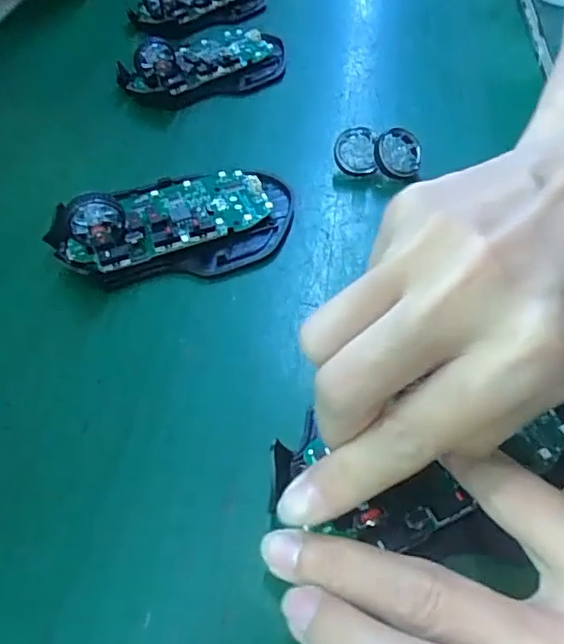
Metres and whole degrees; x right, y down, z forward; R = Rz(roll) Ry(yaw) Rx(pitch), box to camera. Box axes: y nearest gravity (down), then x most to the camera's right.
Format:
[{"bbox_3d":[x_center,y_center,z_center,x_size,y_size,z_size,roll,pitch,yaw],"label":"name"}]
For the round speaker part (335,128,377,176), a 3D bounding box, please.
[{"bbox_3d":[0.039,-0.091,0.305,0.021,0.004,0.026,-2,79,9],"label":"round speaker part"}]

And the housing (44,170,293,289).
[{"bbox_3d":[-0.052,-0.053,0.274,0.112,0.028,0.066,-7,53,-8],"label":"housing"}]

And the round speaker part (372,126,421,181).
[{"bbox_3d":[0.061,-0.088,0.300,0.024,0.004,0.026,-6,84,-2],"label":"round speaker part"}]

